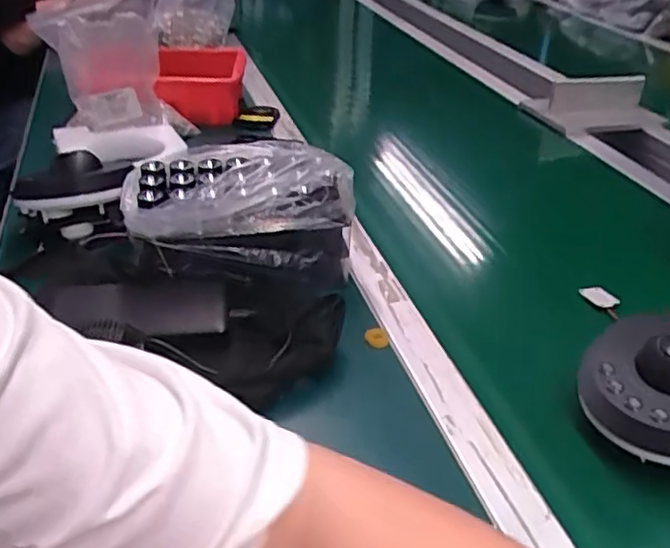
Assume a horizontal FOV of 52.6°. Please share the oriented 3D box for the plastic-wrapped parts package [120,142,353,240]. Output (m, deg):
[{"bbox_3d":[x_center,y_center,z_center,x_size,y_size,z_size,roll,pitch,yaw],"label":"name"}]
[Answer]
[{"bbox_3d":[-0.092,-0.087,0.648,0.214,0.052,0.110,-5,33,-12],"label":"plastic-wrapped parts package"}]

